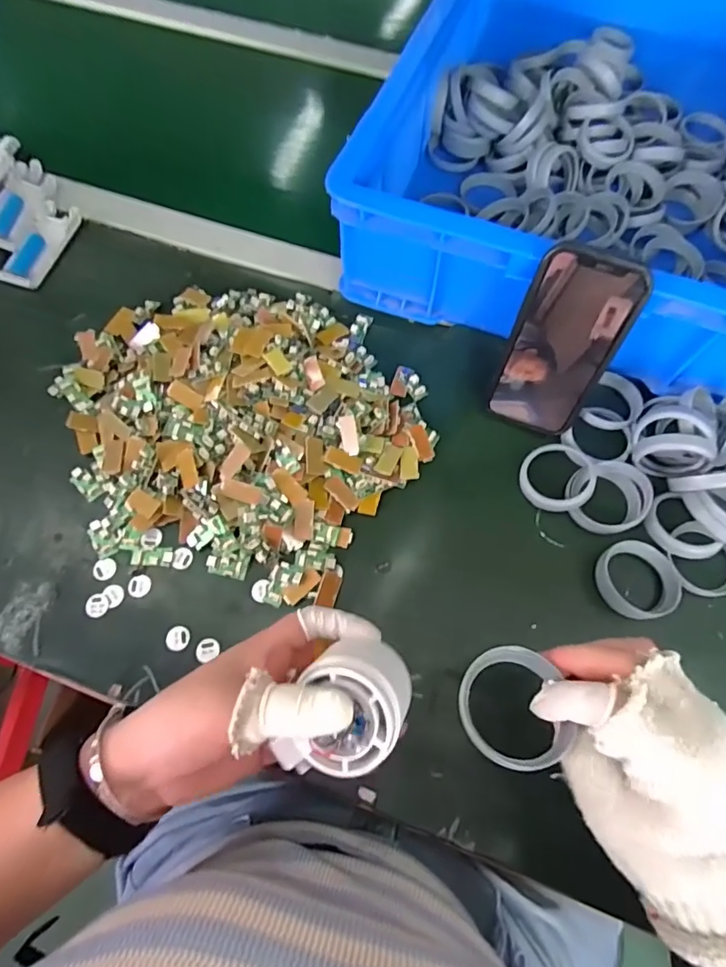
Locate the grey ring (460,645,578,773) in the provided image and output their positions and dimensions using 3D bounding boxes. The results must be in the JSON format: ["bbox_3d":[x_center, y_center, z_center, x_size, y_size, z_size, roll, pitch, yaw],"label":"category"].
[{"bbox_3d":[0.078,0.117,0.267,0.053,0.009,0.059,0,68,0],"label":"grey ring"}]

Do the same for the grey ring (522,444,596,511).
[{"bbox_3d":[0.160,-0.007,0.418,0.056,0.014,0.058,0,69,0],"label":"grey ring"}]

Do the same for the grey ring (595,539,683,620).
[{"bbox_3d":[0.209,0.074,0.390,0.056,0.017,0.059,0,69,0],"label":"grey ring"}]

